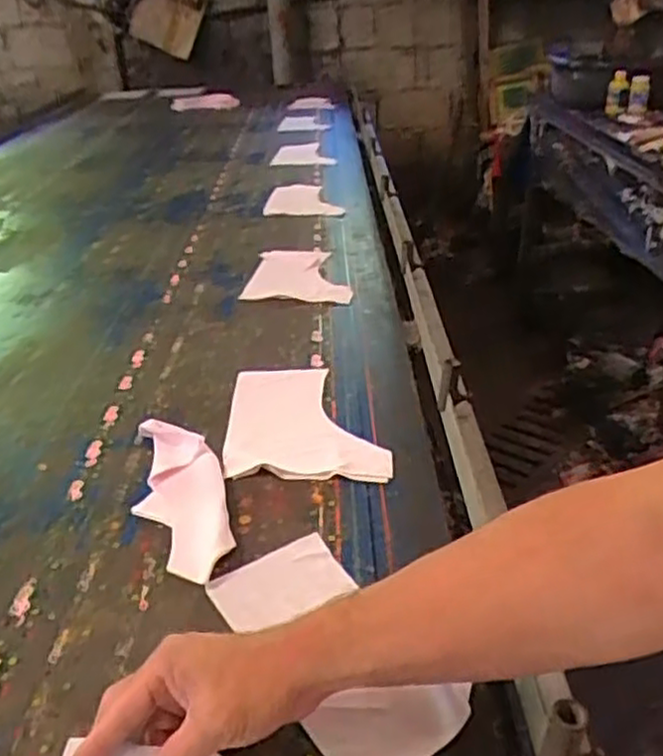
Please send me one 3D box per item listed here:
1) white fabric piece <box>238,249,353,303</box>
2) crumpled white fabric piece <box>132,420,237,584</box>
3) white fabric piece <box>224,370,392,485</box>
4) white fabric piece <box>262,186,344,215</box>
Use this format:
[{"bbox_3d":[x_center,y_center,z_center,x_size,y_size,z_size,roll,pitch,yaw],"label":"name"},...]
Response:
[{"bbox_3d":[-0.055,-0.193,1.280,0.184,0.019,0.249,-2,29,6],"label":"white fabric piece"},{"bbox_3d":[-0.151,0.111,0.724,0.082,0.025,0.234,-11,30,-10],"label":"crumpled white fabric piece"},{"bbox_3d":[-0.030,0.038,0.845,0.173,0.022,0.239,-5,29,1],"label":"white fabric piece"},{"bbox_3d":[-0.060,-0.420,1.688,0.180,0.014,0.221,-2,29,7],"label":"white fabric piece"}]

